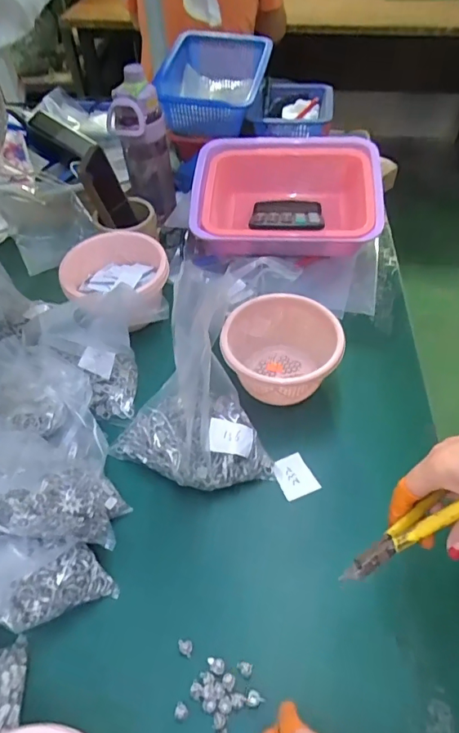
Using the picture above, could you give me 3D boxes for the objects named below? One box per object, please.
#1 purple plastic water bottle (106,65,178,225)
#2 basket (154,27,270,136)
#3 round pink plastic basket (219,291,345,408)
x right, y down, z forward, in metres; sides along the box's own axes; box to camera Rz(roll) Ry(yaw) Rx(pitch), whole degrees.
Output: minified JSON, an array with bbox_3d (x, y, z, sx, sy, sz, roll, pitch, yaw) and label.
[{"bbox_3d":[-0.145,-0.353,0.803,0.090,0.242,0.072,-8,51,-5],"label":"purple plastic water bottle"},{"bbox_3d":[-0.030,-0.563,0.942,0.199,0.106,0.292,5,51,6],"label":"basket"},{"bbox_3d":[0.068,-0.011,0.623,0.144,0.098,0.139,-1,51,1],"label":"round pink plastic basket"}]

